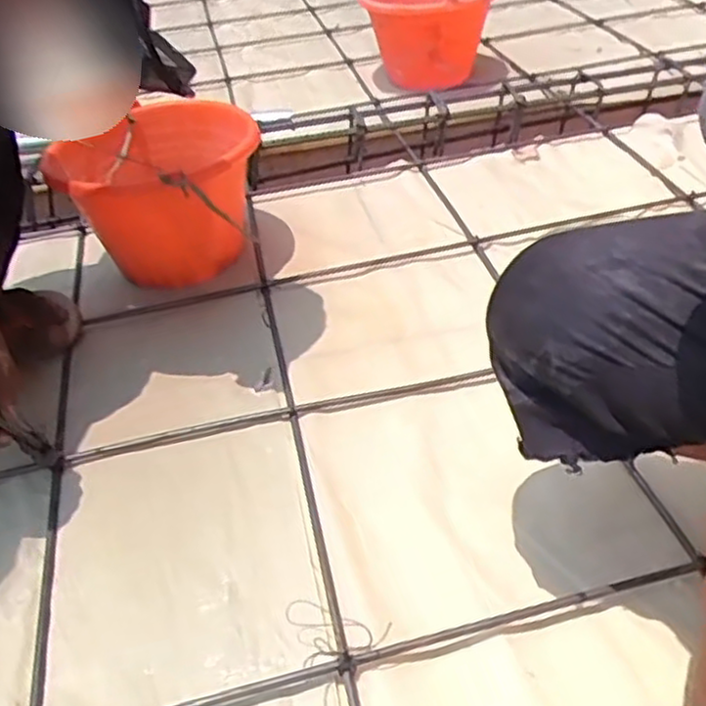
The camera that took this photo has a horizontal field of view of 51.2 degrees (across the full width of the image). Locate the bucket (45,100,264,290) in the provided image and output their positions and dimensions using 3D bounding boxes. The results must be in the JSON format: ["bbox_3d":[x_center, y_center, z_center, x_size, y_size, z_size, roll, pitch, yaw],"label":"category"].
[{"bbox_3d":[-0.214,-0.178,0.862,0.207,0.180,0.205,-10,40,-6],"label":"bucket"}]

